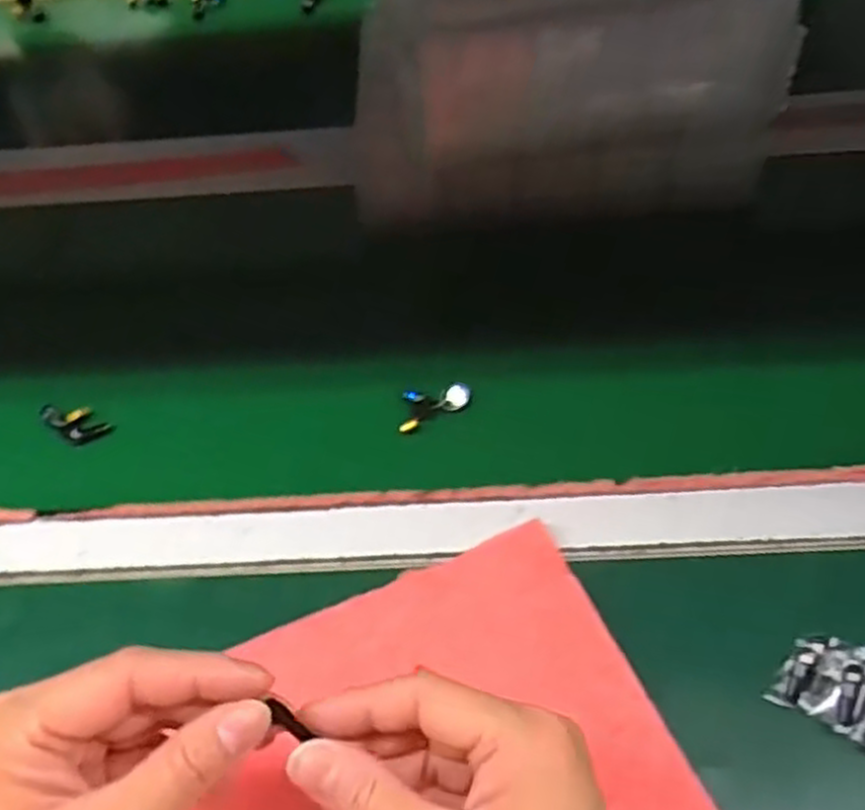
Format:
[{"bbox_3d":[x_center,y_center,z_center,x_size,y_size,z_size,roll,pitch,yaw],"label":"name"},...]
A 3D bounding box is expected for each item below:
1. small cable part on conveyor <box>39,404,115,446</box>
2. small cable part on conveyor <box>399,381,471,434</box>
[{"bbox_3d":[-0.233,0.011,0.518,0.046,0.014,0.024,27,60,23],"label":"small cable part on conveyor"},{"bbox_3d":[-0.001,-0.002,0.506,0.052,0.014,0.021,-27,56,-15],"label":"small cable part on conveyor"}]

